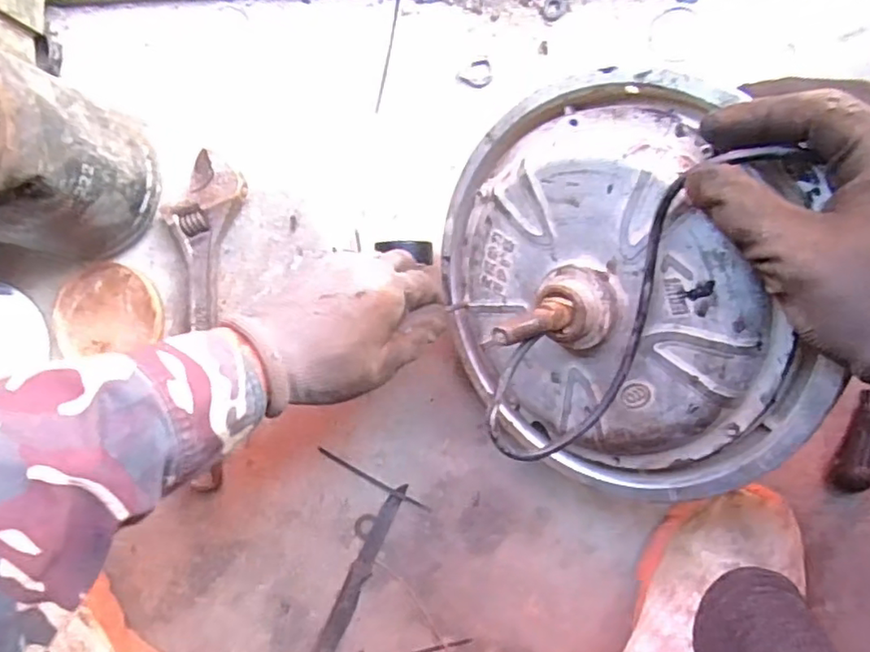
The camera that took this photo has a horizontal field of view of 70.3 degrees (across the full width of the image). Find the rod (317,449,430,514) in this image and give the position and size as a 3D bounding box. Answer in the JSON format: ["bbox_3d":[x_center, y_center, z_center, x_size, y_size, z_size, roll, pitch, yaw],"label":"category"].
[{"bbox_3d":[-0.053,0.133,0.532,0.109,0.006,0.007,27,96,6],"label":"rod"}]

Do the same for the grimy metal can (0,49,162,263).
[{"bbox_3d":[-0.319,-0.127,0.469,0.137,0.171,0.131,0,93,8],"label":"grimy metal can"}]

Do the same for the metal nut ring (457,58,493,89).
[{"bbox_3d":[0.032,-0.205,0.501,0.028,0.004,0.023,4,93,8],"label":"metal nut ring"}]

